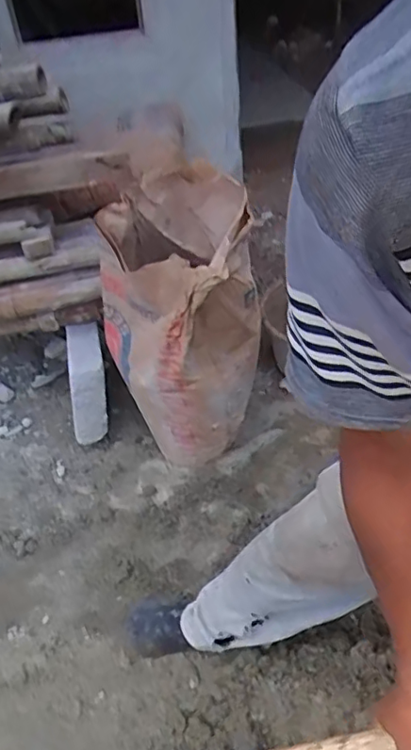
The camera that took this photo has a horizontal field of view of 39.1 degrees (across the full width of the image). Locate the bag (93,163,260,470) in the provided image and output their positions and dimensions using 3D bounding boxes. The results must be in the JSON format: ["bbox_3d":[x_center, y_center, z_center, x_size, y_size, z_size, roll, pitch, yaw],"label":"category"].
[{"bbox_3d":[-0.063,-0.095,1.172,0.252,0.572,0.348,-13,40,-10],"label":"bag"}]

